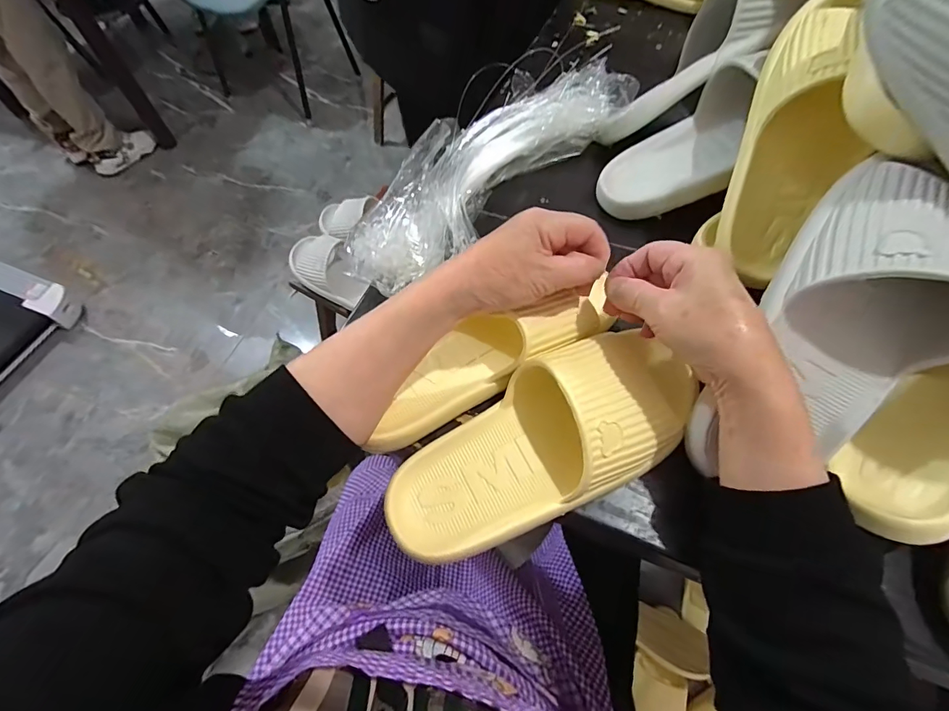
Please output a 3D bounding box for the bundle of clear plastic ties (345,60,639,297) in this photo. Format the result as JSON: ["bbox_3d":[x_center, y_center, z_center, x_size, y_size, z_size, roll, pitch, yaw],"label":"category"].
[{"bbox_3d":[0.016,-0.204,0.459,0.372,0.057,0.115,-41,67,-18],"label":"bundle of clear plastic ties"}]

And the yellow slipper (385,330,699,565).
[{"bbox_3d":[0.048,0.062,0.311,0.234,0.063,0.097,-31,63,-2],"label":"yellow slipper"}]

